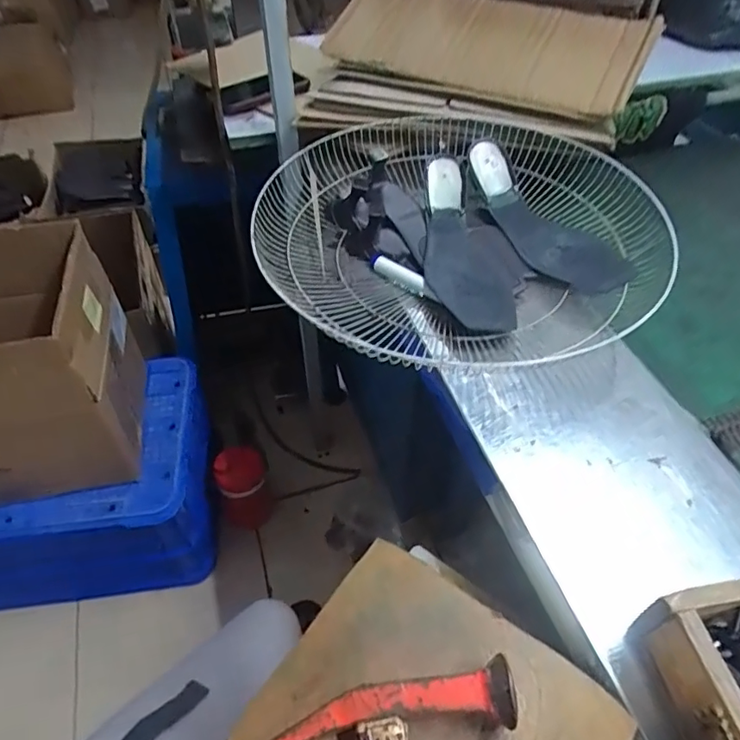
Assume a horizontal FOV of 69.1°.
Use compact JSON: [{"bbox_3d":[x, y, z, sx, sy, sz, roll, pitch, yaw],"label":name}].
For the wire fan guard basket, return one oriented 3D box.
[{"bbox_3d":[0.099,-0.170,0.621,0.434,0.106,0.388,4,49,1],"label":"wire fan guard basket"}]

